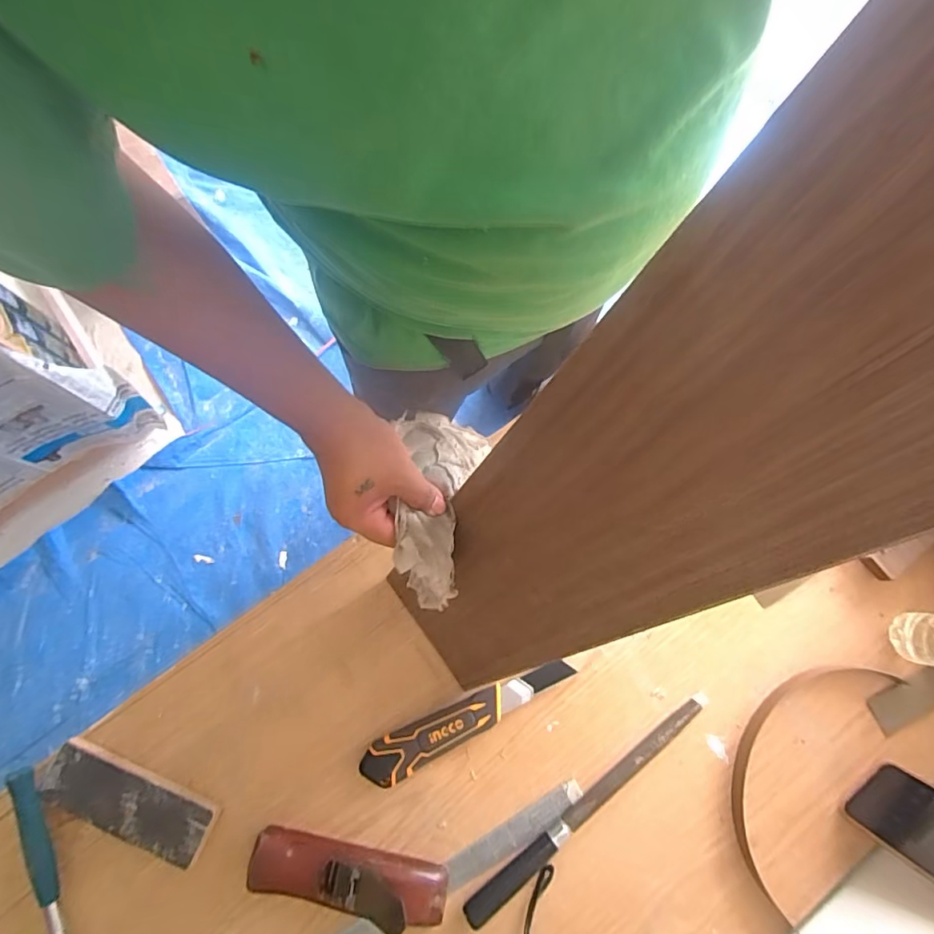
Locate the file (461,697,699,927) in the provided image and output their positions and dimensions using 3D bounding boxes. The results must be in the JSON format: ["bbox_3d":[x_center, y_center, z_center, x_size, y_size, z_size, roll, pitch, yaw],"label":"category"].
[{"bbox_3d":[0.130,0.358,0.550,0.317,0.021,0.024,-35,80,-9],"label":"file"}]

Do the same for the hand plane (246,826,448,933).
[{"bbox_3d":[-0.117,0.407,0.512,0.193,0.061,0.052,13,77,2],"label":"hand plane"}]

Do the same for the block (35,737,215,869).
[{"bbox_3d":[-0.351,0.345,0.542,0.176,0.023,0.062,25,77,5],"label":"block"}]

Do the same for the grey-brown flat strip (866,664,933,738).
[{"bbox_3d":[0.510,0.256,0.593,0.117,0.009,0.046,-23,79,-9],"label":"grey-brown flat strip"}]

